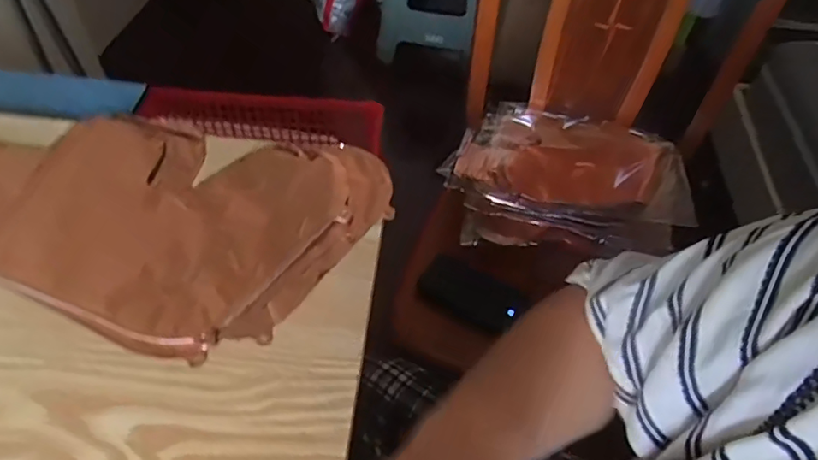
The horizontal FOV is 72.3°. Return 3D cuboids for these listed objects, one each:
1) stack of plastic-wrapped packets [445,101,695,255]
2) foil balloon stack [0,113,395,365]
[{"bbox_3d":[0.239,-0.089,0.879,0.352,0.071,0.276,10,51,4],"label":"stack of plastic-wrapped packets"},{"bbox_3d":[-0.248,-0.021,0.472,0.428,0.008,0.221,10,51,4],"label":"foil balloon stack"}]

